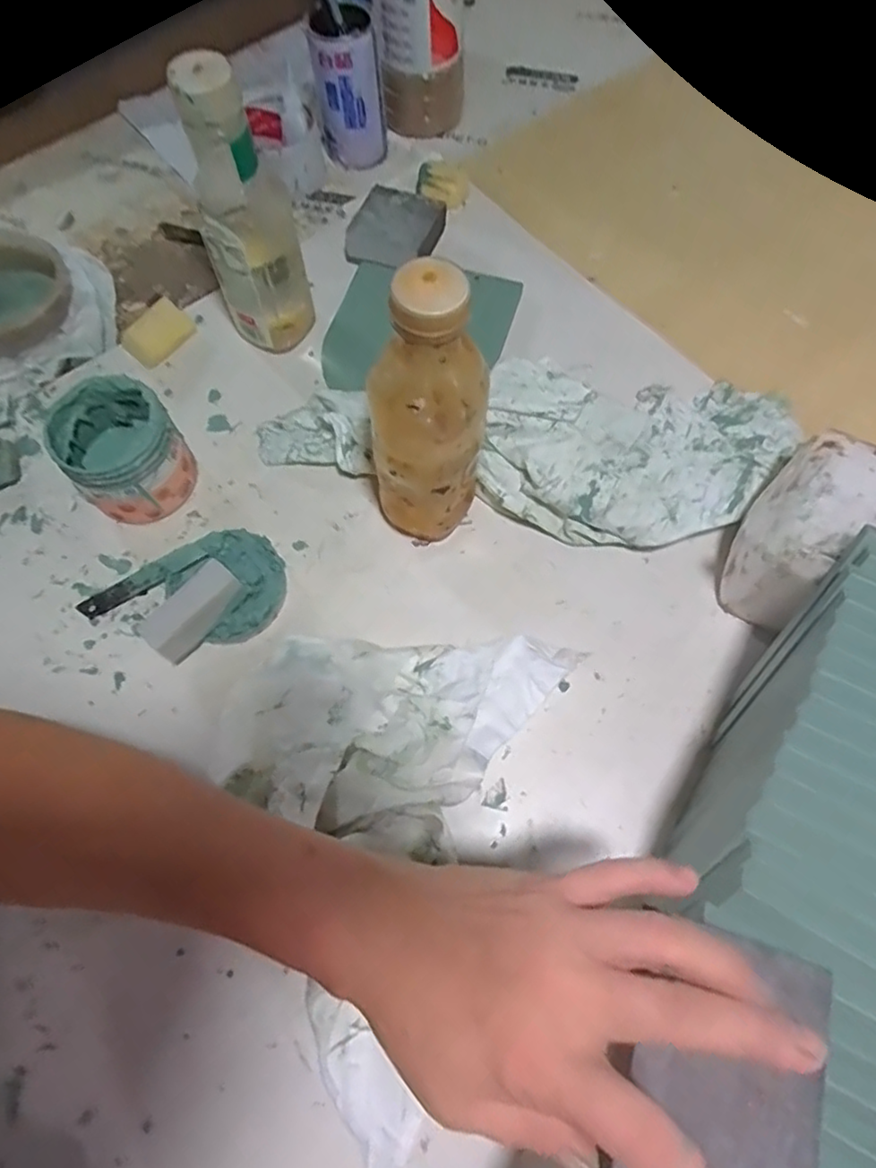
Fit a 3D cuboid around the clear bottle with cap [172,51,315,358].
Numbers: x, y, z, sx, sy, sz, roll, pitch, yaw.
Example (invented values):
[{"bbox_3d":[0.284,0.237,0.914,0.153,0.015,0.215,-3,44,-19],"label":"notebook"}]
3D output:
[{"bbox_3d":[-0.139,-0.262,0.473,0.065,0.202,0.062,-19,69,-7],"label":"clear bottle with cap"}]

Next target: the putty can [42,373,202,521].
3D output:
[{"bbox_3d":[-0.228,-0.097,0.469,0.076,0.081,0.073,0,68,0],"label":"putty can"}]

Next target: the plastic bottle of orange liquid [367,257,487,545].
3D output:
[{"bbox_3d":[-0.007,-0.094,0.401,0.071,0.209,0.057,9,69,4],"label":"plastic bottle of orange liquid"}]

